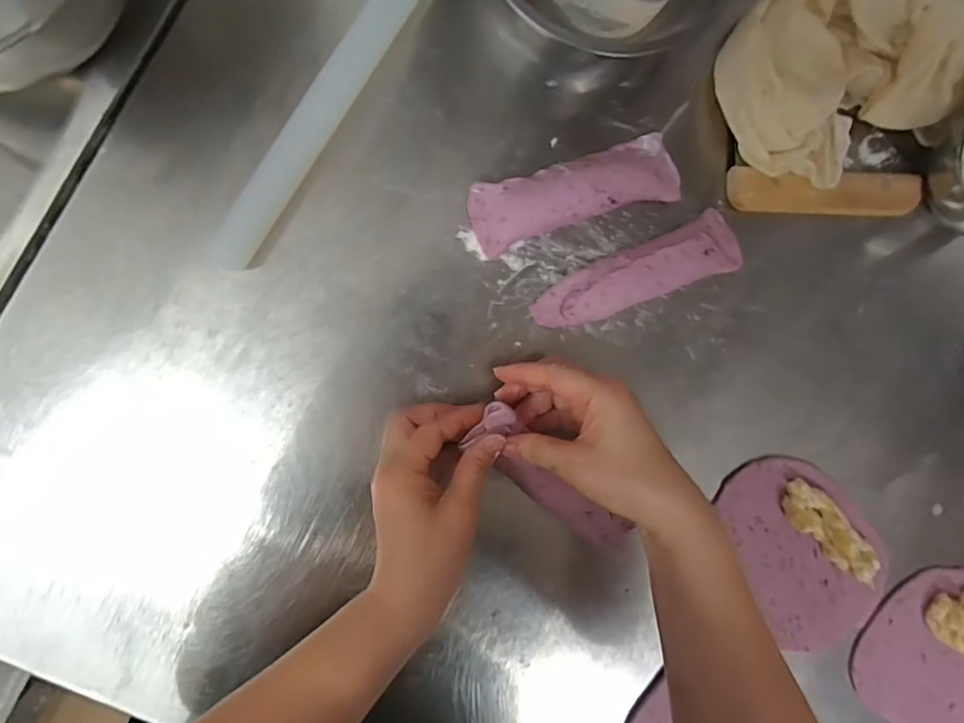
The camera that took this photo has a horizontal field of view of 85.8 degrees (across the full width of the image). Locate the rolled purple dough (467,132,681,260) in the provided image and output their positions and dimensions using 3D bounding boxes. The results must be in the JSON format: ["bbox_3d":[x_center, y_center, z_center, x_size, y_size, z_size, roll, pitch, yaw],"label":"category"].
[{"bbox_3d":[0.066,-0.117,0.361,0.149,0.032,0.045,-19,97,-6],"label":"rolled purple dough"}]

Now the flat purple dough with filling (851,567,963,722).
[{"bbox_3d":[0.390,0.249,0.433,0.140,0.020,0.141,36,89,-9],"label":"flat purple dough with filling"}]

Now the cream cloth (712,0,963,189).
[{"bbox_3d":[0.258,-0.210,0.359,0.174,0.074,0.138,-31,98,-4],"label":"cream cloth"}]

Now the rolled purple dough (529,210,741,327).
[{"bbox_3d":[0.114,-0.062,0.373,0.155,0.032,0.041,-22,97,-5],"label":"rolled purple dough"}]

